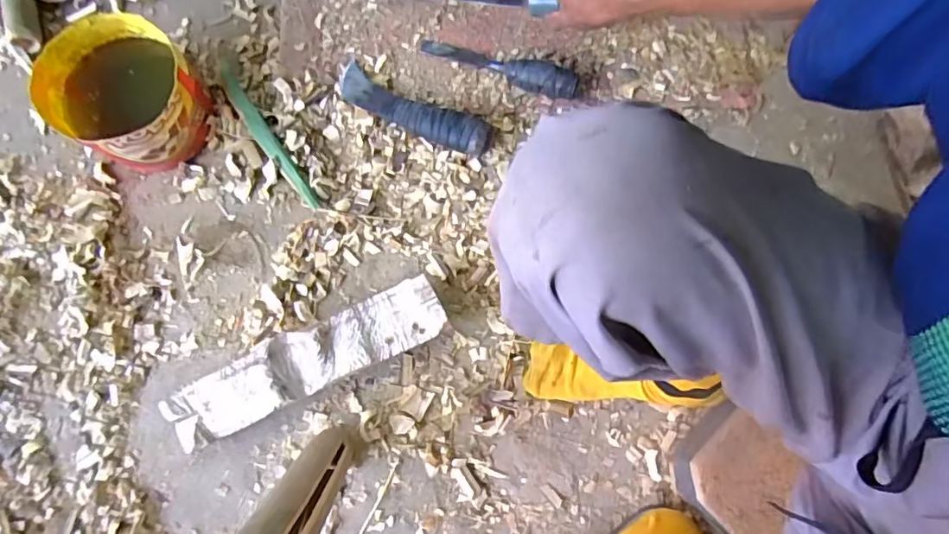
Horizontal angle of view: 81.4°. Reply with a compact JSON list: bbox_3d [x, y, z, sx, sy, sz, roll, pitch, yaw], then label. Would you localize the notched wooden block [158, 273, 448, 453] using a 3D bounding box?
[{"bbox_3d":[-0.176,0.100,0.592,0.296,0.051,0.067,-25,81,-6],"label":"notched wooden block"}]

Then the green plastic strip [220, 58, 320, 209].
[{"bbox_3d":[-0.253,-0.161,0.657,0.022,0.019,0.216,-34,82,-7],"label":"green plastic strip"}]

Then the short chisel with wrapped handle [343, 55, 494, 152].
[{"bbox_3d":[-0.074,-0.190,0.648,0.204,0.046,0.052,29,80,4],"label":"short chisel with wrapped handle"}]

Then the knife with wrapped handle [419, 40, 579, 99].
[{"bbox_3d":[0.028,-0.249,0.672,0.198,0.043,0.047,14,79,1],"label":"knife with wrapped handle"}]

